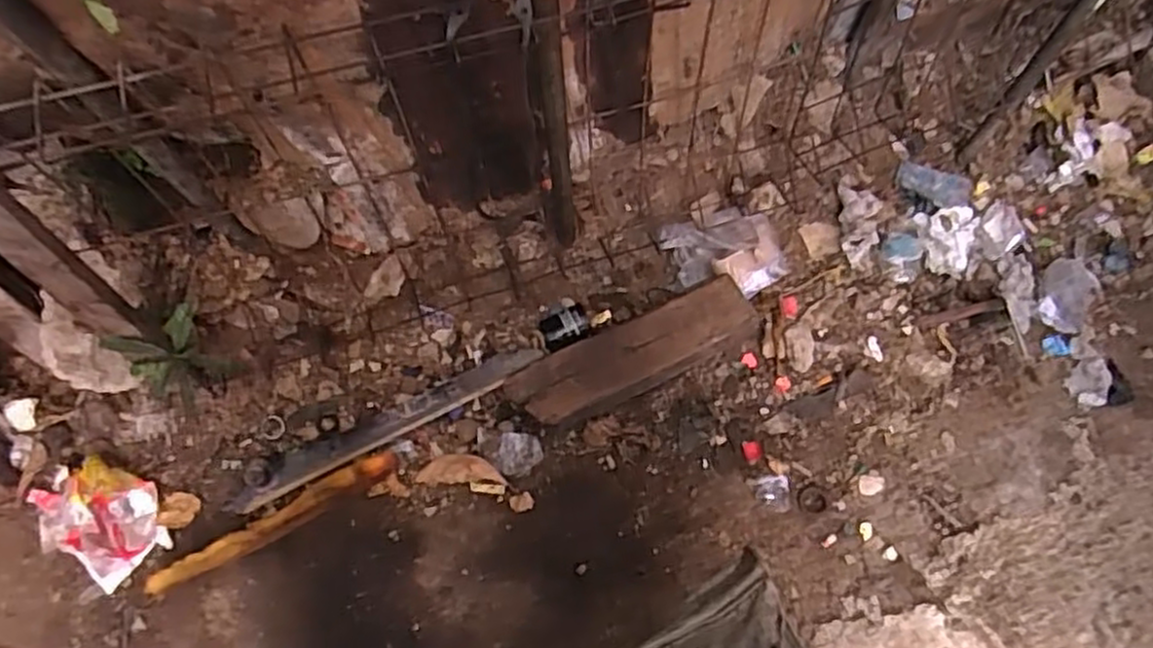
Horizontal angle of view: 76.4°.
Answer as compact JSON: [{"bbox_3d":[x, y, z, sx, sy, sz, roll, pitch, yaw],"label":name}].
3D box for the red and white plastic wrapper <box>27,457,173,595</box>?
[{"bbox_3d":[-0.813,0.328,1.236,0.258,0.032,0.161,21,77,14],"label":"red and white plastic wrapper"}]

